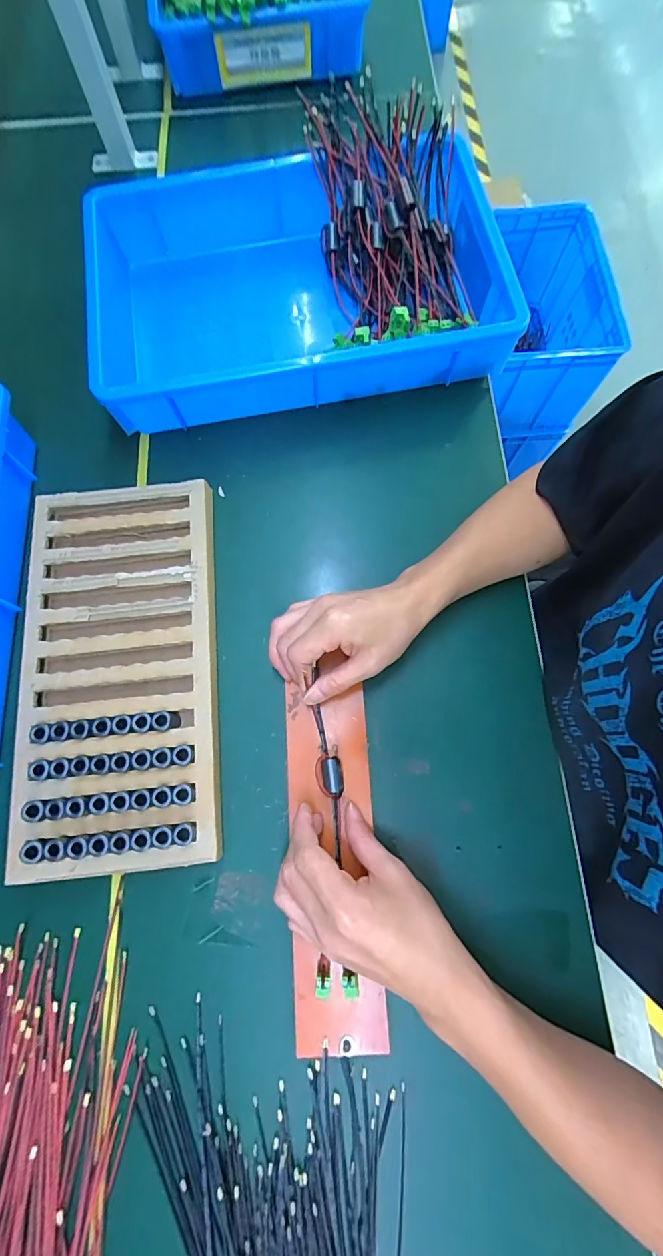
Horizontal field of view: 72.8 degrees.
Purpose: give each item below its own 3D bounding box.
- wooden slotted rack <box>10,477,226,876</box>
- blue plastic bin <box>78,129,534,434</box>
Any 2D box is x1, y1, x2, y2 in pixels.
[{"bbox_3d":[-0.198,0.030,0.426,0.178,0.031,0.355,-6,75,-1],"label":"wooden slotted rack"},{"bbox_3d":[-0.035,-0.377,0.498,0.419,0.101,0.271,-9,75,-2],"label":"blue plastic bin"}]

